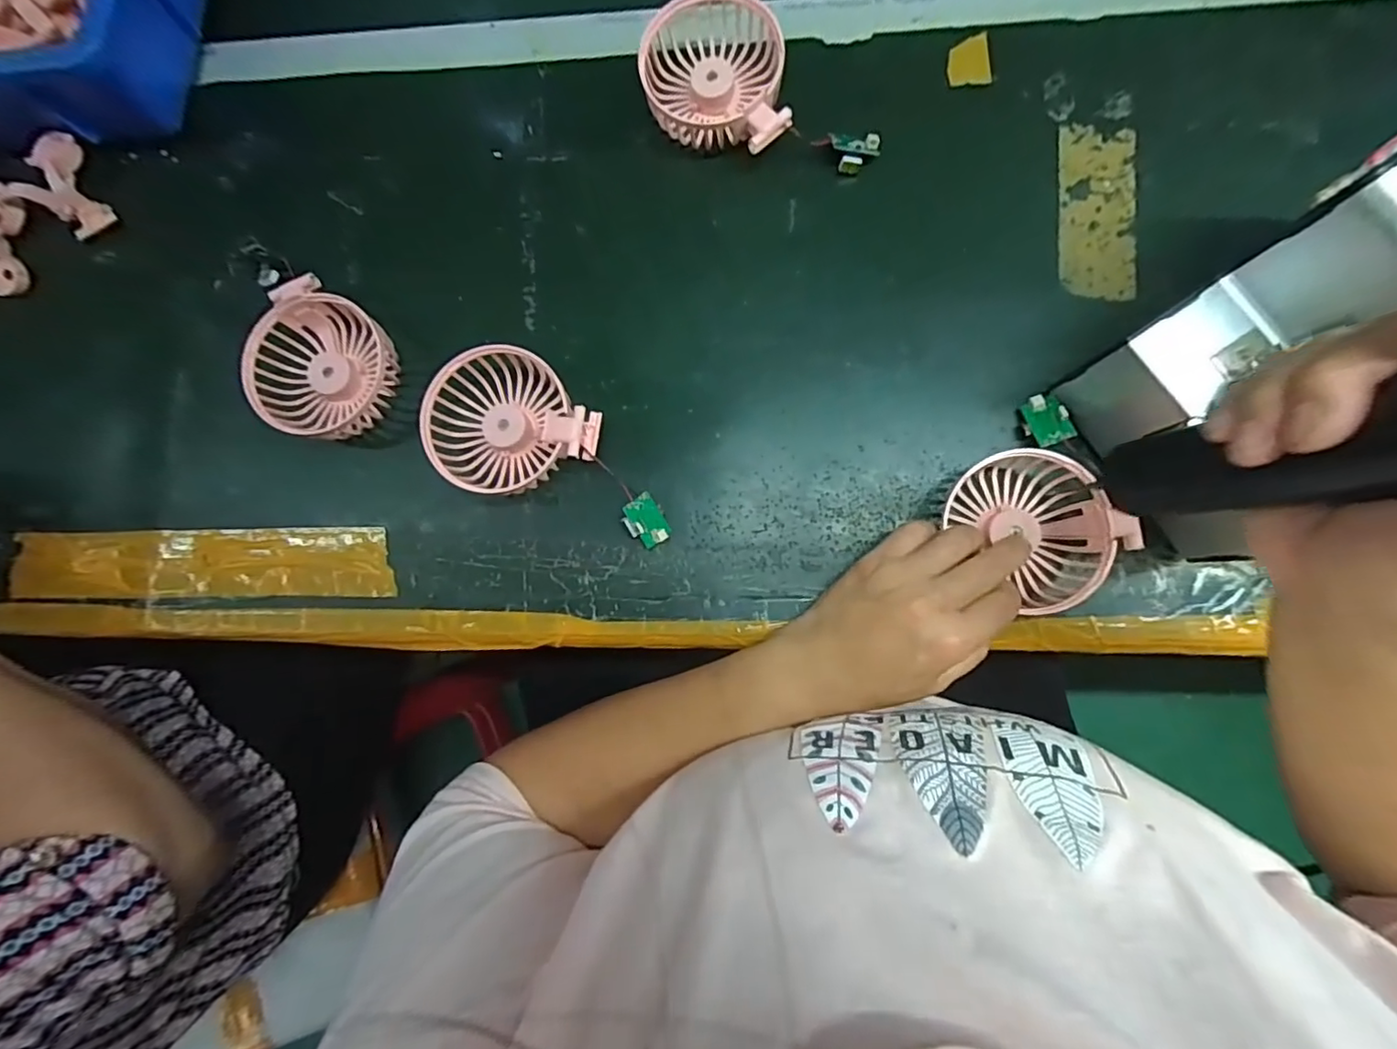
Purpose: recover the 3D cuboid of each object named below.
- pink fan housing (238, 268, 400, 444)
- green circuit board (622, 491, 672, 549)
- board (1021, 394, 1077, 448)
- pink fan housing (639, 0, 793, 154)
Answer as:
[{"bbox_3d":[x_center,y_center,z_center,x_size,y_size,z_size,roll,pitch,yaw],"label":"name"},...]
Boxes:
[{"bbox_3d":[-0.244,-0.103,0.381,0.088,0.034,0.086,-1,83,5],"label":"pink fan housing"},{"bbox_3d":[-0.032,-0.002,0.361,0.024,0.007,0.031,-36,102,-14],"label":"green circuit board"},{"bbox_3d":[0.203,-0.060,0.342,0.022,0.004,0.031,-17,67,26],"label":"board"},{"bbox_3d":[0.010,-0.283,0.373,0.085,0.046,0.102,-7,83,4],"label":"pink fan housing"}]

